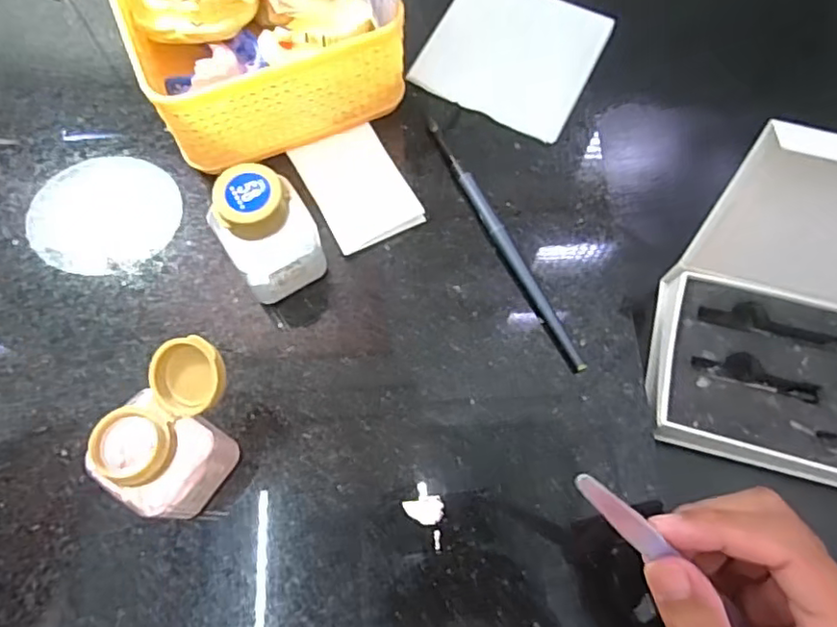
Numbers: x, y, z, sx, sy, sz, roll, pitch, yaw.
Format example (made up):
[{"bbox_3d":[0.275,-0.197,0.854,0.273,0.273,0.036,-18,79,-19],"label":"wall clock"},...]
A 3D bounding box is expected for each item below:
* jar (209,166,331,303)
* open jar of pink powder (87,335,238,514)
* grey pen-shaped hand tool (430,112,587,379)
[{"bbox_3d":[-0.068,-0.034,0.286,0.039,0.075,0.036,-26,73,-9],"label":"jar"},{"bbox_3d":[-0.104,0.049,0.257,0.048,0.075,0.066,17,71,5],"label":"open jar of pink powder"},{"bbox_3d":[0.045,-0.040,0.325,0.008,0.007,0.158,-27,73,-9],"label":"grey pen-shaped hand tool"}]

